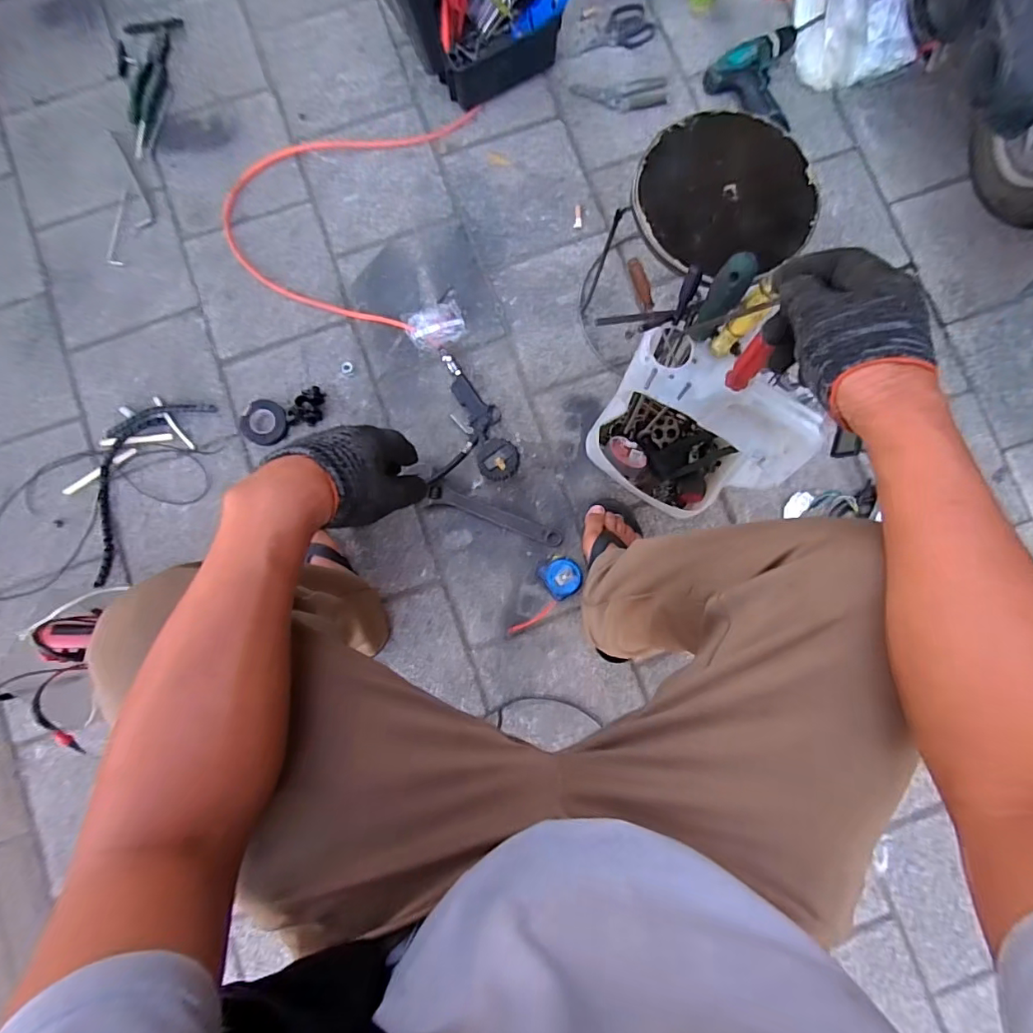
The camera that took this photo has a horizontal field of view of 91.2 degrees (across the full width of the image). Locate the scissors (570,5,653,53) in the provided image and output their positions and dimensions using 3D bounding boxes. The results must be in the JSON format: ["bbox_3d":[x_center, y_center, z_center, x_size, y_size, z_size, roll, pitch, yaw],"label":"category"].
[{"bbox_3d":[0.180,-0.940,0.979,0.159,0.011,0.083,-20,84,-2],"label":"scissors"}]

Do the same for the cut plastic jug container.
[{"bbox_3d":[0.238,-0.111,0.719,0.222,0.337,0.133,26,84,3],"label":"cut plastic jug container"}]

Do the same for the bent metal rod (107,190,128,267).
[{"bbox_3d":[-0.736,-0.537,0.941,0.028,0.004,0.148,4,83,1],"label":"bent metal rod"}]

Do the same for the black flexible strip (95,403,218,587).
[{"bbox_3d":[-0.674,-0.067,0.880,0.136,0.021,0.350,28,84,3],"label":"black flexible strip"}]

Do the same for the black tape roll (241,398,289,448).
[{"bbox_3d":[-0.440,-0.165,0.884,0.084,0.017,0.077,0,83,0],"label":"black tape roll"}]

